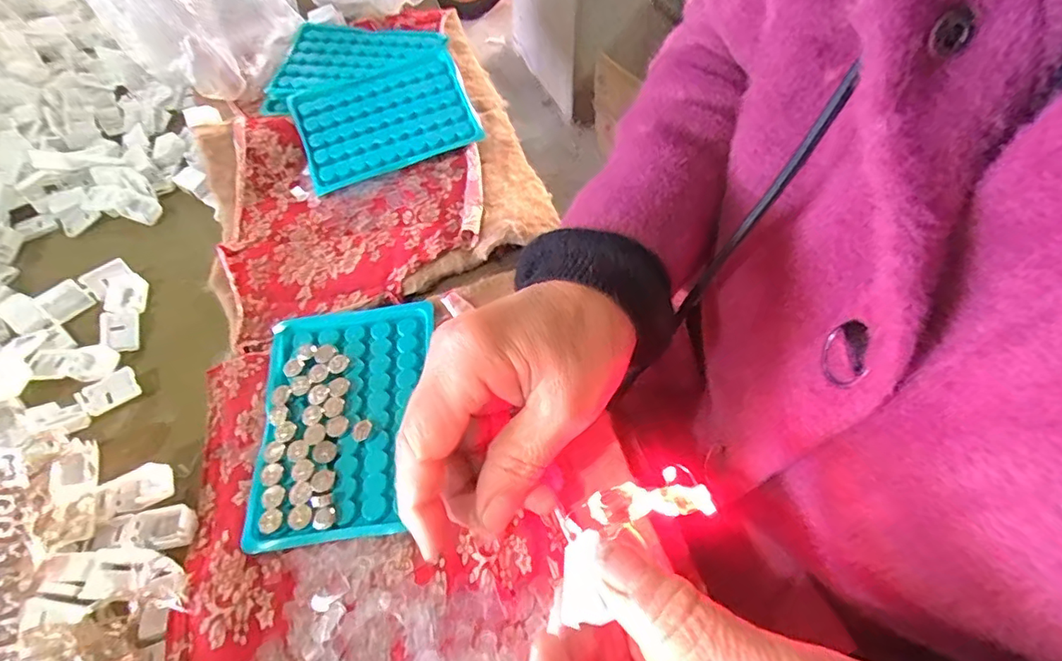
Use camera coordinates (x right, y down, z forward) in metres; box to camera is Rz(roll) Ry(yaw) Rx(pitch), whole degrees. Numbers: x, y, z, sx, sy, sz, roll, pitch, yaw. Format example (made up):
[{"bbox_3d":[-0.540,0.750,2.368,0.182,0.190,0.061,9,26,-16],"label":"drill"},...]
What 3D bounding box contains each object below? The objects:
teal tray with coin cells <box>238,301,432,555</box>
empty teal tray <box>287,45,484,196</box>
[{"bbox_3d":[-0.104,0.045,0.287,0.090,0.009,0.132,-5,59,0],"label":"teal tray with coin cells"},{"bbox_3d":[-0.113,-0.165,0.406,0.127,0.027,0.097,-20,60,-9],"label":"empty teal tray"}]

